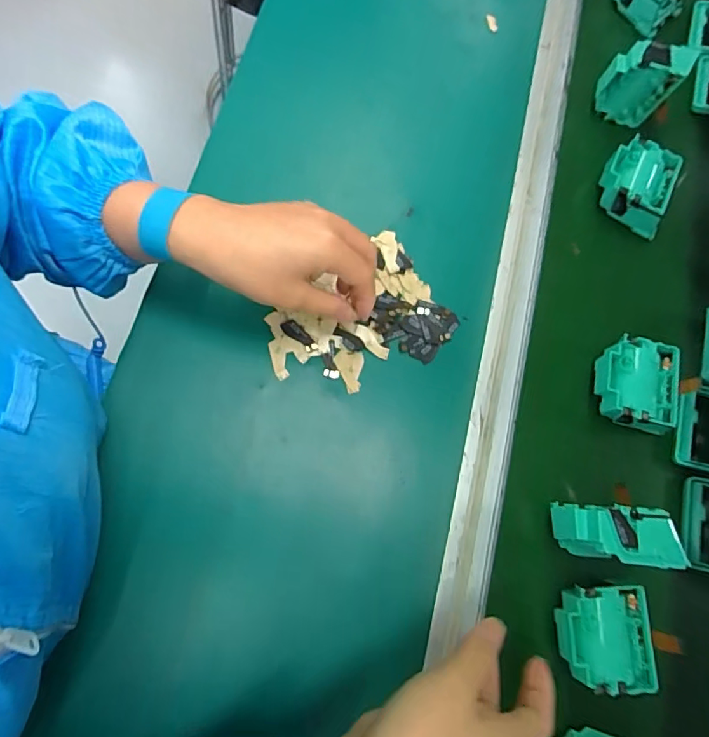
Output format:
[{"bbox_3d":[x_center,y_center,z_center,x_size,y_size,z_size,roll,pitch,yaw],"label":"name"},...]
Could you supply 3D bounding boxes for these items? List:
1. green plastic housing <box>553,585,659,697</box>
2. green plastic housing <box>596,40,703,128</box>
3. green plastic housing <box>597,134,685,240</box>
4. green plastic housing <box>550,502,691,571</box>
[{"bbox_3d":[0.191,0.206,0.376,0.067,0.026,0.074,0,69,0],"label":"green plastic housing"},{"bbox_3d":[0.298,-0.297,0.521,0.072,0.079,0.034,13,70,5],"label":"green plastic housing"},{"bbox_3d":[0.289,-0.184,0.505,0.076,0.049,0.079,26,71,9],"label":"green plastic housing"},{"bbox_3d":[0.202,0.131,0.387,0.083,0.068,0.041,9,70,3],"label":"green plastic housing"}]

